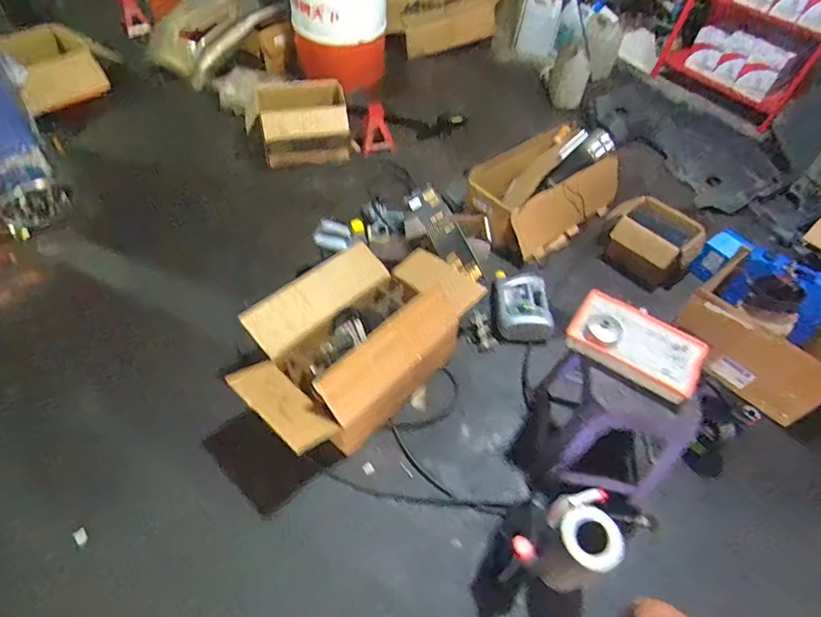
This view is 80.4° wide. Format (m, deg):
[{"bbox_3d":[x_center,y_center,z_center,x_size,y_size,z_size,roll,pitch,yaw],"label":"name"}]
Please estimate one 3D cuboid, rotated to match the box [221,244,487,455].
[{"bbox_3d":[-0.173,0.059,1.704,0.544,0.274,0.926,39,58,24],"label":"box"}]

